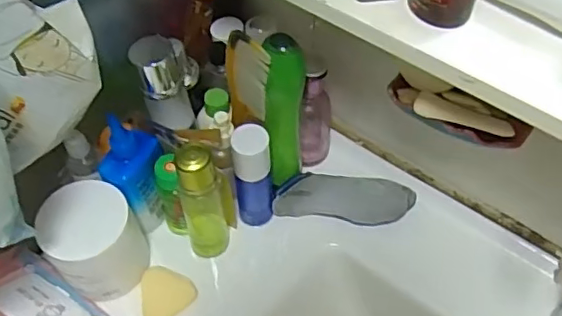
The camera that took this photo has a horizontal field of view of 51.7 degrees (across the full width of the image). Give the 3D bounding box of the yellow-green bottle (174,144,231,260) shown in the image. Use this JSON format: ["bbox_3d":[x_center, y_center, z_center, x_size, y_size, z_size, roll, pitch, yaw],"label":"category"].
[{"bbox_3d":[-0.080,0.046,0.591,0.040,0.157,0.038,0,54,0],"label":"yellow-green bottle"}]

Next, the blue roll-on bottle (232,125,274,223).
[{"bbox_3d":[-0.029,0.020,0.623,0.037,0.136,0.037,0,54,0],"label":"blue roll-on bottle"}]

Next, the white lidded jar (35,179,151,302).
[{"bbox_3d":[-0.194,0.085,0.604,0.093,0.103,0.086,0,54,0],"label":"white lidded jar"}]

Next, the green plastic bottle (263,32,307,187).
[{"bbox_3d":[0.002,-0.041,0.596,0.034,0.190,0.039,22,58,16],"label":"green plastic bottle"}]

